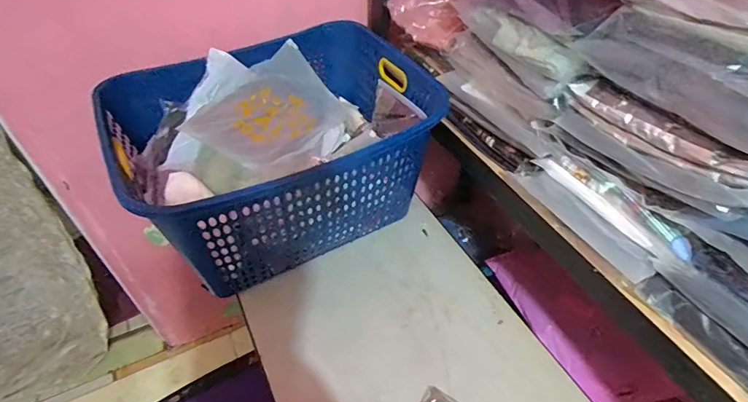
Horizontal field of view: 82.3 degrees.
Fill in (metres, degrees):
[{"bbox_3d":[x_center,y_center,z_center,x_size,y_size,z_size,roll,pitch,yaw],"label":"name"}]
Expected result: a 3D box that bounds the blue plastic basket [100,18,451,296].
[{"bbox_3d":[-0.183,-0.101,0.877,0.557,0.290,0.416,-24,50,-21],"label":"blue plastic basket"}]

